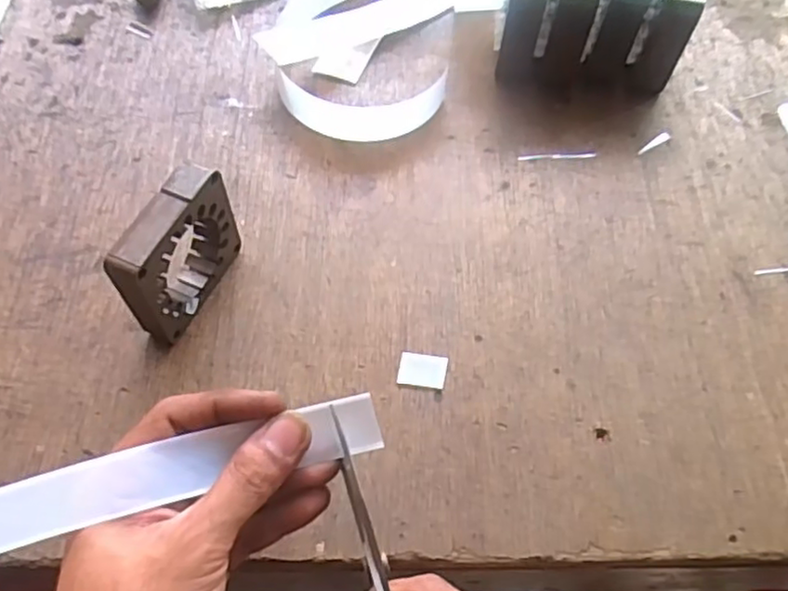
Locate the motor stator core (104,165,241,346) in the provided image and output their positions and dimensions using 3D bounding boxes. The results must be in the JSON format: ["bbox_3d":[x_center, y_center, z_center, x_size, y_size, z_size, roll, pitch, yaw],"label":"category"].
[{"bbox_3d":[-0.114,-0.020,0.348,0.020,0.075,0.077,21,61,10],"label":"motor stator core"}]

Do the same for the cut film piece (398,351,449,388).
[{"bbox_3d":[0.016,0.041,0.359,0.026,0.004,0.019,6,60,1],"label":"cut film piece"}]

